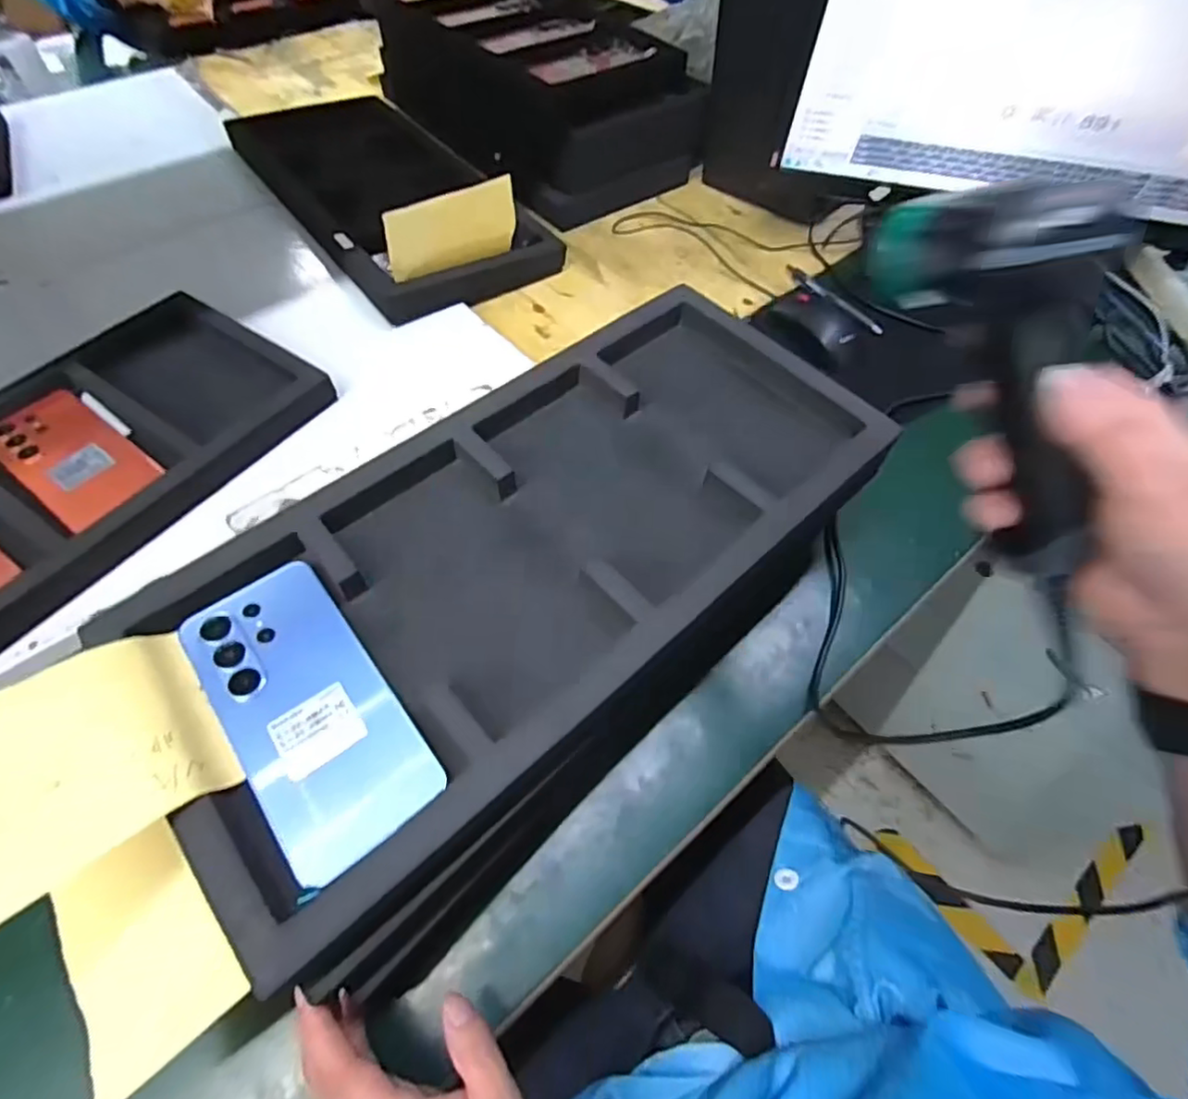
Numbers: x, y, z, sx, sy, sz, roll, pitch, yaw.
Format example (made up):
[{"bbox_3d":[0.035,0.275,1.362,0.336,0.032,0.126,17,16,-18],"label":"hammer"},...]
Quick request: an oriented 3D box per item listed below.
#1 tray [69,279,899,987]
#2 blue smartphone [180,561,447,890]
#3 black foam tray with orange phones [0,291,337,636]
[{"bbox_3d":[-0.024,-0.016,0.387,0.480,0.027,0.222,-37,66,-22],"label":"tray"},{"bbox_3d":[-0.154,0.081,0.323,0.077,0.008,0.164,-33,65,-21],"label":"blue smartphone"},{"bbox_3d":[-0.457,-0.038,0.470,0.215,0.030,0.472,33,62,17],"label":"black foam tray with orange phones"}]

